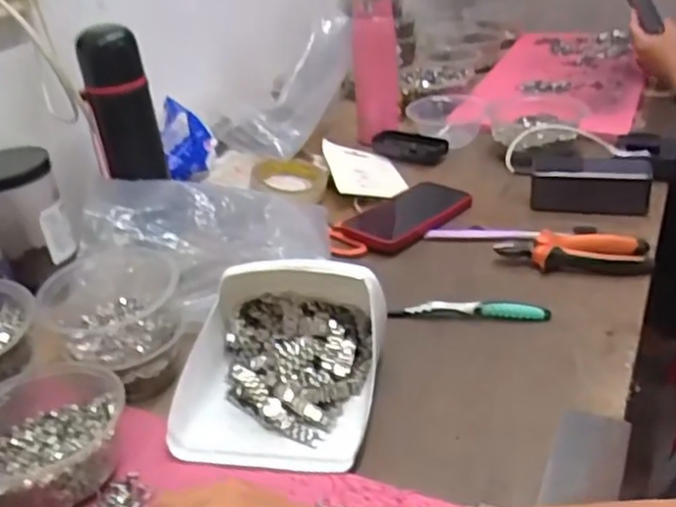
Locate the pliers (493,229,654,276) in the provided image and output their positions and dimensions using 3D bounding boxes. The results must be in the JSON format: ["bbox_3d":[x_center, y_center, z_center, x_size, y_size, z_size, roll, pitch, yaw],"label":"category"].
[{"bbox_3d":[0.243,0.001,0.709,0.148,0.023,0.061,1,31,6],"label":"pliers"}]

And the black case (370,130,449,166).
[{"bbox_3d":[0.105,-0.157,1.003,0.109,0.020,0.071,13,35,25],"label":"black case"}]

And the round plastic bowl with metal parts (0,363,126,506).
[{"bbox_3d":[-0.214,0.134,0.509,0.112,0.049,0.131,-27,36,-33],"label":"round plastic bowl with metal parts"}]

